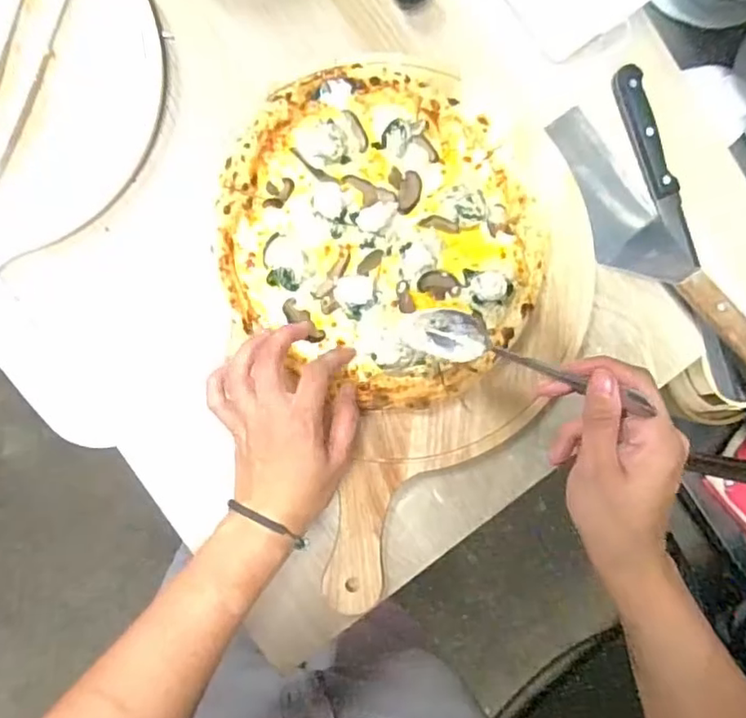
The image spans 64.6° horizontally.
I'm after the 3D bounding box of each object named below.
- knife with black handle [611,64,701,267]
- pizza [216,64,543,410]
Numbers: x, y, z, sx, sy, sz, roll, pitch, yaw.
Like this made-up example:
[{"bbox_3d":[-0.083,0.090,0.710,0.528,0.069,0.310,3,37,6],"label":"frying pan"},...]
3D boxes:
[{"bbox_3d":[0.255,-0.173,0.528,0.023,0.017,0.181,-20,91,-9],"label":"knife with black handle"},{"bbox_3d":[0.008,-0.104,0.475,0.249,0.017,0.259,0,88,-9],"label":"pizza"}]

